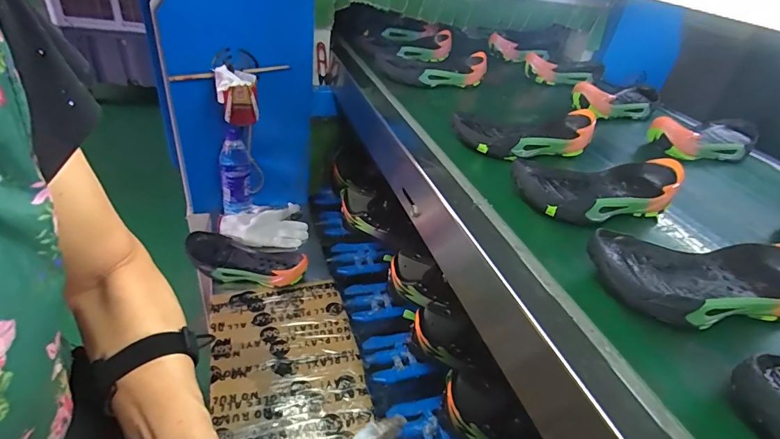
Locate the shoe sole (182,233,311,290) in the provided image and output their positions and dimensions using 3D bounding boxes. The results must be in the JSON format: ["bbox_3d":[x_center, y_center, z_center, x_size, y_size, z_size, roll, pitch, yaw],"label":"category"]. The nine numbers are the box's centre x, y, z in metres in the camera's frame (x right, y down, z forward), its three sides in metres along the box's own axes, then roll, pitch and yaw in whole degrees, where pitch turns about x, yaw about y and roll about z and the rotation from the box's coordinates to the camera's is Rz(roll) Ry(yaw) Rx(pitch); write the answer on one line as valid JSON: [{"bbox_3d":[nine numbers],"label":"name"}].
[{"bbox_3d":[-0.300,0.087,0.844,0.258,0.045,0.106,8,36,1],"label":"shoe sole"}]

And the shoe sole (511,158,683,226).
[{"bbox_3d":[0.255,-0.042,0.511,0.227,0.049,0.100,-7,39,-20],"label":"shoe sole"}]

